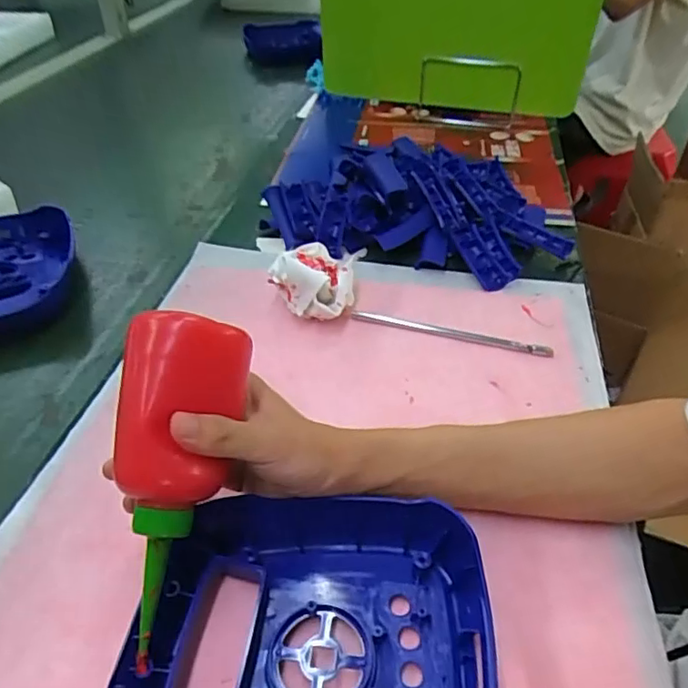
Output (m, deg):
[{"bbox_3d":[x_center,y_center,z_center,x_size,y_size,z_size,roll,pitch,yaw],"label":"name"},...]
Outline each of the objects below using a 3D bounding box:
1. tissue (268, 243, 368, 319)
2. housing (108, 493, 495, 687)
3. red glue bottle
[{"bbox_3d":[-0.028,-0.054,0.520,0.078,0.057,0.062,1,42,3],"label":"tissue"},{"bbox_3d":[-0.017,0.155,0.298,0.180,0.038,0.171,6,42,8],"label":"housing"},{"bbox_3d":[-0.090,0.069,0.292,0.052,0.167,0.050,7,-2,9],"label":"red glue bottle"}]

